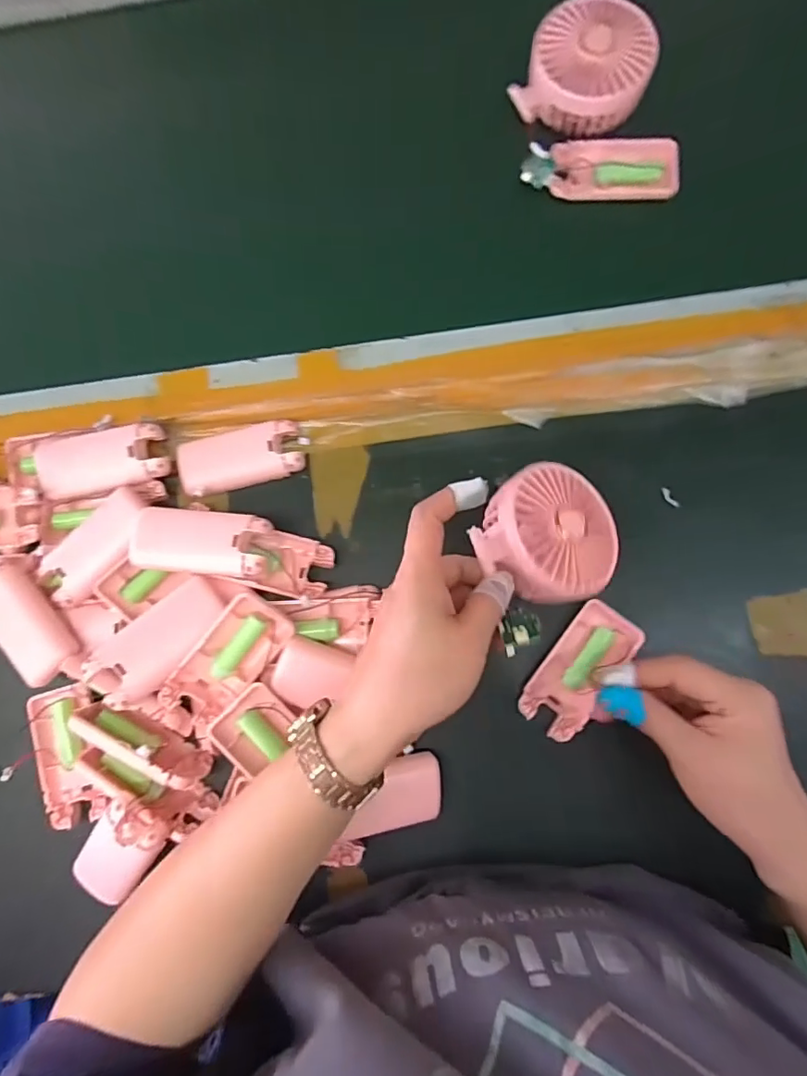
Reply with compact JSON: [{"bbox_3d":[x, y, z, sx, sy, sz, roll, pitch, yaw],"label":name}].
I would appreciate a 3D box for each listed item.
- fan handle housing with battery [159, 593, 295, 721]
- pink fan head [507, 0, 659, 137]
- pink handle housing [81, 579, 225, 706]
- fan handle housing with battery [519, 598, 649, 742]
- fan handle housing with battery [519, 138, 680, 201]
[{"bbox_3d":[-0.120,0.082,0.355,0.046,0.017,0.094,42,93,-19],"label":"fan handle housing with battery"},{"bbox_3d":[0.139,-0.360,0.404,0.097,0.039,0.084,17,84,6],"label":"pink fan head"},{"bbox_3d":[-0.165,0.067,0.354,0.044,0.016,0.094,37,68,8],"label":"pink handle housing"},{"bbox_3d":[0.123,0.091,0.363,0.045,0.023,0.095,35,88,7],"label":"fan handle housing with battery"},{"bbox_3d":[0.153,-0.291,0.406,0.118,0.026,0.046,2,83,4],"label":"fan handle housing with battery"}]

